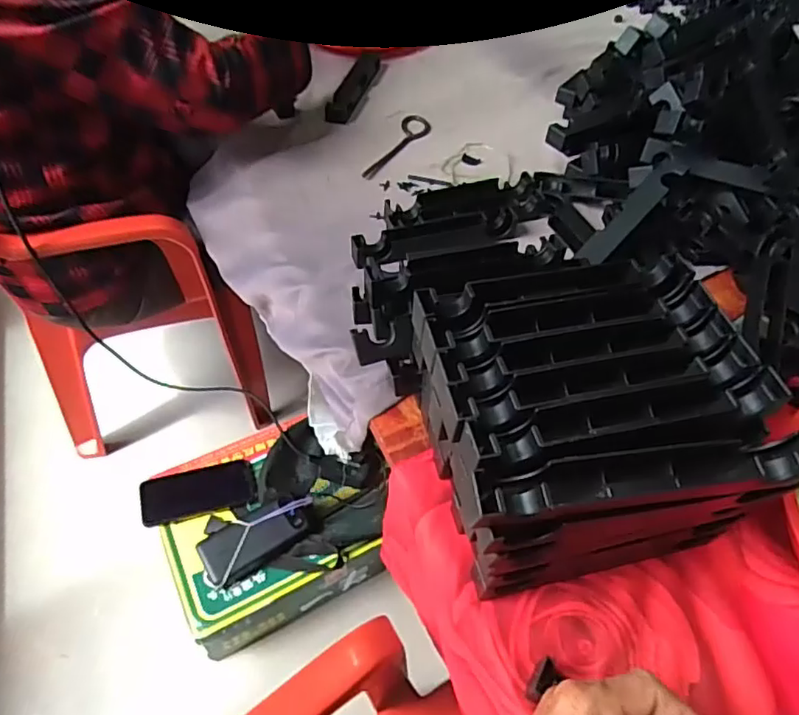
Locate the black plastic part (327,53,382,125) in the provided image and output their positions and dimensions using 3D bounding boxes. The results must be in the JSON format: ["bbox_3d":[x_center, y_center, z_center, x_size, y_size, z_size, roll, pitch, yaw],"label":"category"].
[{"bbox_3d":[-0.067,-0.418,0.881,0.033,0.021,0.198,14,51,6],"label":"black plastic part"}]

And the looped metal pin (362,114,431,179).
[{"bbox_3d":[0.003,-0.293,0.805,0.042,0.005,0.179,18,52,10],"label":"looped metal pin"}]

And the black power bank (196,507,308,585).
[{"bbox_3d":[-0.214,0.264,0.847,0.147,0.023,0.067,-24,57,-22],"label":"black power bank"}]

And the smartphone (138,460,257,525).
[{"bbox_3d":[-0.315,0.211,0.910,0.166,0.011,0.074,-9,67,-22],"label":"smartphone"}]

